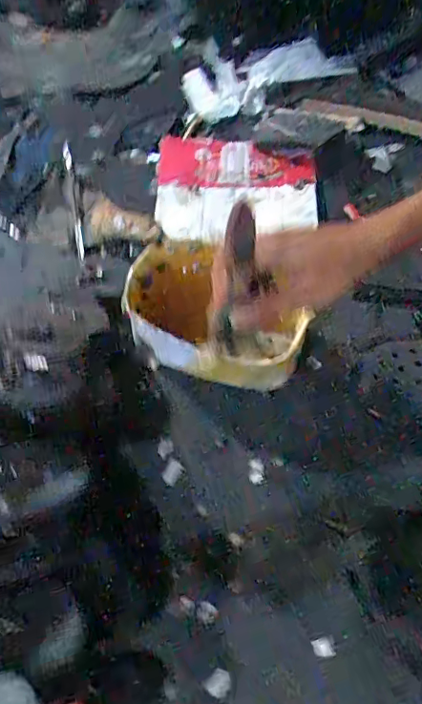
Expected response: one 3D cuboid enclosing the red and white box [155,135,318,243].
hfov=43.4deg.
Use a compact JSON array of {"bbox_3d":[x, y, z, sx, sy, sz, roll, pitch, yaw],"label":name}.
[{"bbox_3d":[0.036,-0.238,0.763,0.224,0.027,0.207,3,63,-1],"label":"red and white box"}]

